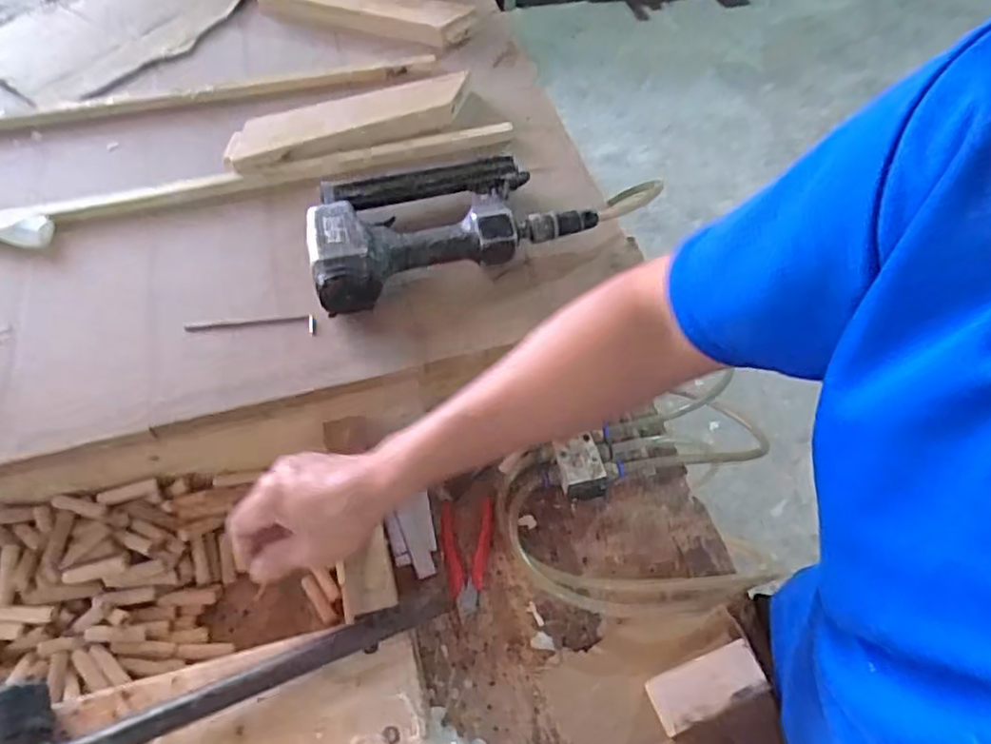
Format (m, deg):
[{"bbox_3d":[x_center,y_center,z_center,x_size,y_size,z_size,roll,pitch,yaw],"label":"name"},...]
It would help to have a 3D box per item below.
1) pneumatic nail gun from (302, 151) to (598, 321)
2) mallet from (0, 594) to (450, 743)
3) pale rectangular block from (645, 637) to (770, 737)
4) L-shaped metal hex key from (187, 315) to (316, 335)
[{"bbox_3d":[-0.065,-0.165,0.673,0.268,0.063,0.178,-20,57,-14],"label":"pneumatic nail gun"},{"bbox_3d":[-0.191,0.229,0.478,0.324,0.045,0.086,-14,55,-10],"label":"mallet"},{"bbox_3d":[0.170,0.257,0.539,0.093,0.034,0.044,-18,58,-13],"label":"pale rectangular block"},{"bbox_3d":[-0.233,-0.044,0.628,0.124,0.009,0.024,-1,55,-2],"label":"L-shaped metal hex key"}]

